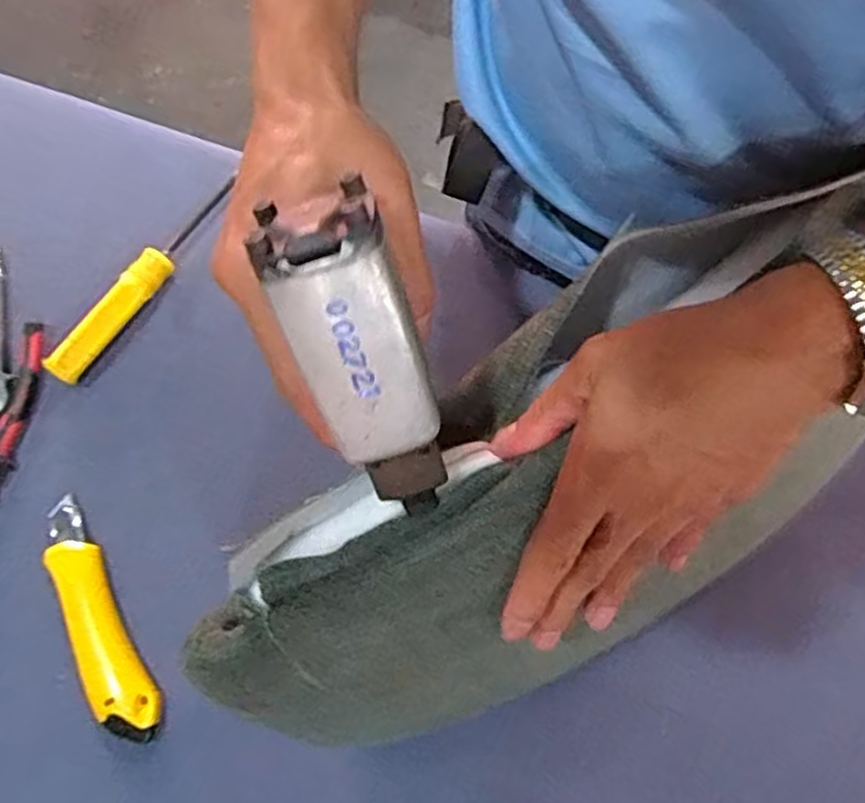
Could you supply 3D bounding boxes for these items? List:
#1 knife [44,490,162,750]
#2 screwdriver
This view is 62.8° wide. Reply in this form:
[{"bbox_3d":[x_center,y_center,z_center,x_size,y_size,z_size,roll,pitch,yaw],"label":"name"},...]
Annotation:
[{"bbox_3d":[-0.223,0.142,0.464,0.037,0.013,0.164,-30,75,-6],"label":"knife"},{"bbox_3d":[-0.211,-0.090,0.521,0.019,0.031,0.183,33,78,11],"label":"screwdriver"}]

